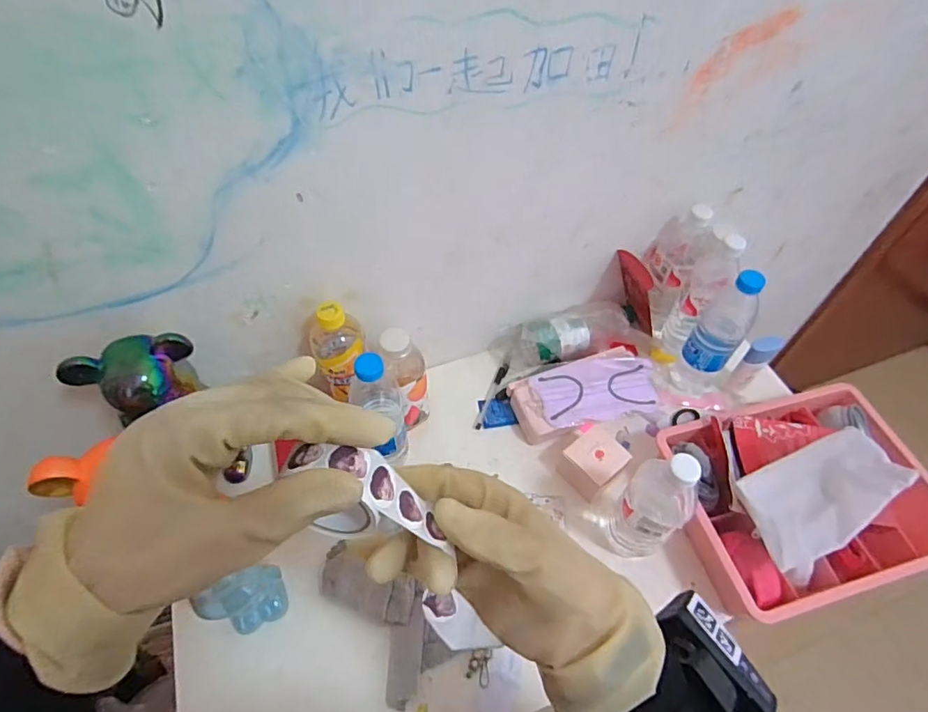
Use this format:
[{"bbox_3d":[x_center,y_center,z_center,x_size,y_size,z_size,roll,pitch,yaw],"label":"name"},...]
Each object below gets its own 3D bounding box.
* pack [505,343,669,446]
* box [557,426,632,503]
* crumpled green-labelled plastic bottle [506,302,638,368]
[{"bbox_3d":[0.181,0.058,0.759,0.215,0.048,0.111,-17,57,-12],"label":"pack"},{"bbox_3d":[0.171,0.142,0.698,0.071,0.060,0.072,-36,63,-23],"label":"box"},{"bbox_3d":[0.180,-0.040,0.803,0.219,0.063,0.059,-17,57,-12],"label":"crumpled green-labelled plastic bottle"}]

